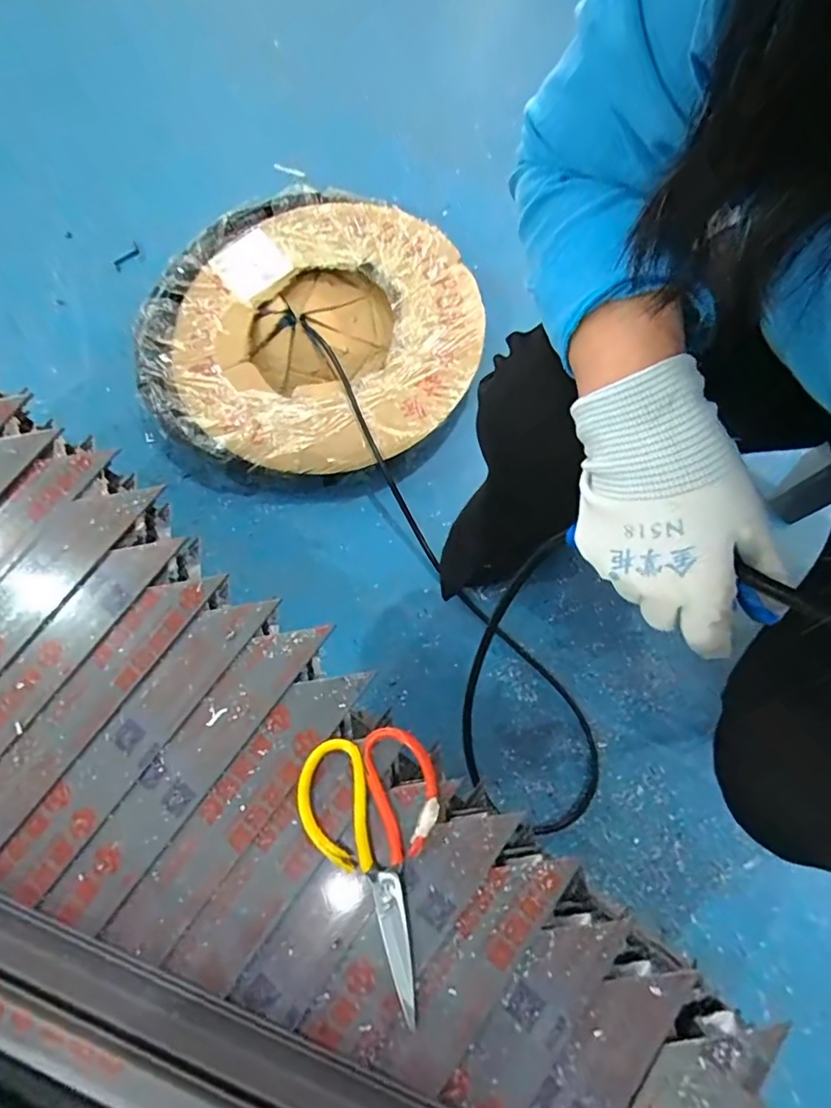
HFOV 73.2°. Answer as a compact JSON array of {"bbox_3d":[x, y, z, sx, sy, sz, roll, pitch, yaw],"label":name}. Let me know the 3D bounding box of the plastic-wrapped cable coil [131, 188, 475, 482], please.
[{"bbox_3d":[-0.153,-0.345,0.869,0.481,0.070,0.472,-1,76,2],"label":"plastic-wrapped cable coil"}]

